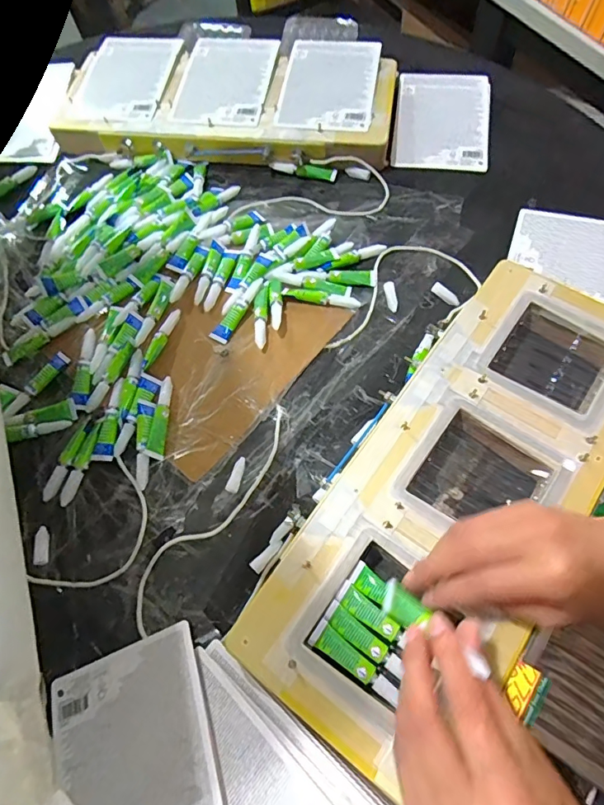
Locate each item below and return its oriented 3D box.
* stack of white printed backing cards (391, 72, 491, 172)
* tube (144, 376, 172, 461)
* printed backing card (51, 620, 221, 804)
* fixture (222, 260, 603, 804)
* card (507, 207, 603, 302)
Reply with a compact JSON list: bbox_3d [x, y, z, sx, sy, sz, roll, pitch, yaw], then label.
[{"bbox_3d":[0.179,-0.365,0.600,0.116,0.015,0.159,8,67,4],"label":"stack of white printed backing cards"},{"bbox_3d":[-0.131,0.013,0.440,0.015,0.010,0.081,4,66,3],"label":"tube"},{"bbox_3d":[-0.111,0.252,0.311,0.111,0.006,0.168,-25,55,1],"label":"printed backing card"},{"bbox_3d":[0.136,0.065,0.391,0.170,0.049,0.420,34,71,14],"label":"fixture"},{"bbox_3d":[0.310,-0.152,0.494,0.169,0.008,0.110,20,68,16],"label":"card"}]

